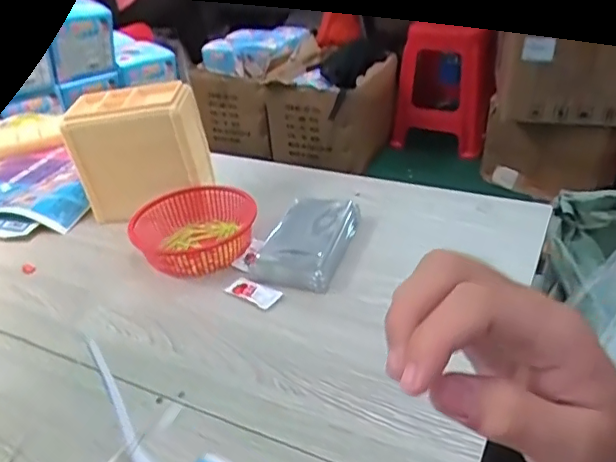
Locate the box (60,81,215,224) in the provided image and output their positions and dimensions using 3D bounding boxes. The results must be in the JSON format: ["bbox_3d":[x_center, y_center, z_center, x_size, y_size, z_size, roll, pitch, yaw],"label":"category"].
[{"bbox_3d":[-0.208,-0.098,0.706,0.155,0.147,0.080,-5,33,2],"label":"box"}]

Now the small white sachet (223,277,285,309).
[{"bbox_3d":[-0.056,0.060,0.563,0.059,0.007,0.023,19,40,33],"label":"small white sachet"}]

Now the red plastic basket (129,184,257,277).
[{"bbox_3d":[-0.126,-0.007,0.651,0.132,0.045,0.140,10,36,23],"label":"red plastic basket"}]

